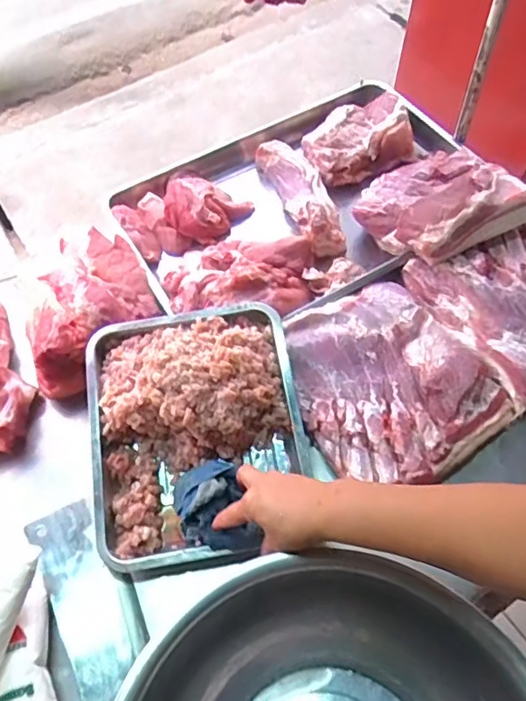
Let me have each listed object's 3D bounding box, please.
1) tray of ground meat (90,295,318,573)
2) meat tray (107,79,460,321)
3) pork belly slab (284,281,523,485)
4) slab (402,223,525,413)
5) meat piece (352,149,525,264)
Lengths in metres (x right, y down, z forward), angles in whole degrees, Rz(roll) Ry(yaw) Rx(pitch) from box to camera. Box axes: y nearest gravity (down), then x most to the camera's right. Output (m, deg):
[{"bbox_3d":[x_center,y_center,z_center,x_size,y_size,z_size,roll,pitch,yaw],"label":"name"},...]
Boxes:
[{"bbox_3d":[-0.083,0.092,0.663,0.253,0.105,0.303,-7,58,-2],"label":"tray of ground meat"},{"bbox_3d":[0.069,-0.256,0.887,0.568,0.109,0.394,-26,61,-14],"label":"meat tray"},{"bbox_3d":[0.159,0.032,0.708,0.240,0.031,0.267,-29,61,-16],"label":"pork belly slab"},{"bbox_3d":[0.364,-0.075,0.747,0.233,0.040,0.250,-25,60,-14],"label":"slab"},{"bbox_3d":[0.266,-0.232,0.828,0.207,0.086,0.211,-25,60,-13],"label":"meat piece"}]

